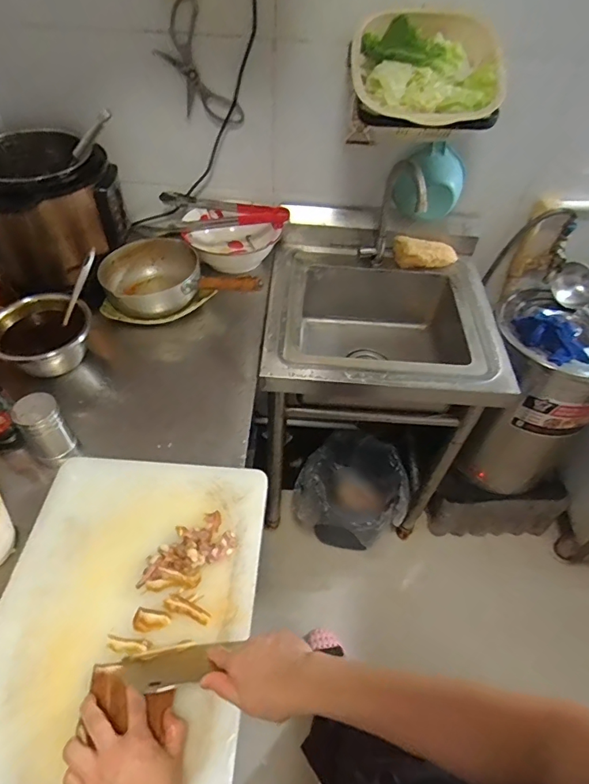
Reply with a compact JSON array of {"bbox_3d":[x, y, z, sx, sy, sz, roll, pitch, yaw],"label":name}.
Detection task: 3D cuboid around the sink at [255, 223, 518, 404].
[{"bbox_3d":[0.185,-0.119,1.067,0.481,0.226,0.433,5,49,1],"label":"sink"}]

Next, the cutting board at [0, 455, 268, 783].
[{"bbox_3d":[-0.214,0.268,0.583,0.321,0.023,0.446,4,49,0],"label":"cutting board"}]

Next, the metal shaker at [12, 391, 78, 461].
[{"bbox_3d":[-0.384,0.053,0.716,0.062,0.104,0.057,-30,57,-25],"label":"metal shaker"}]

